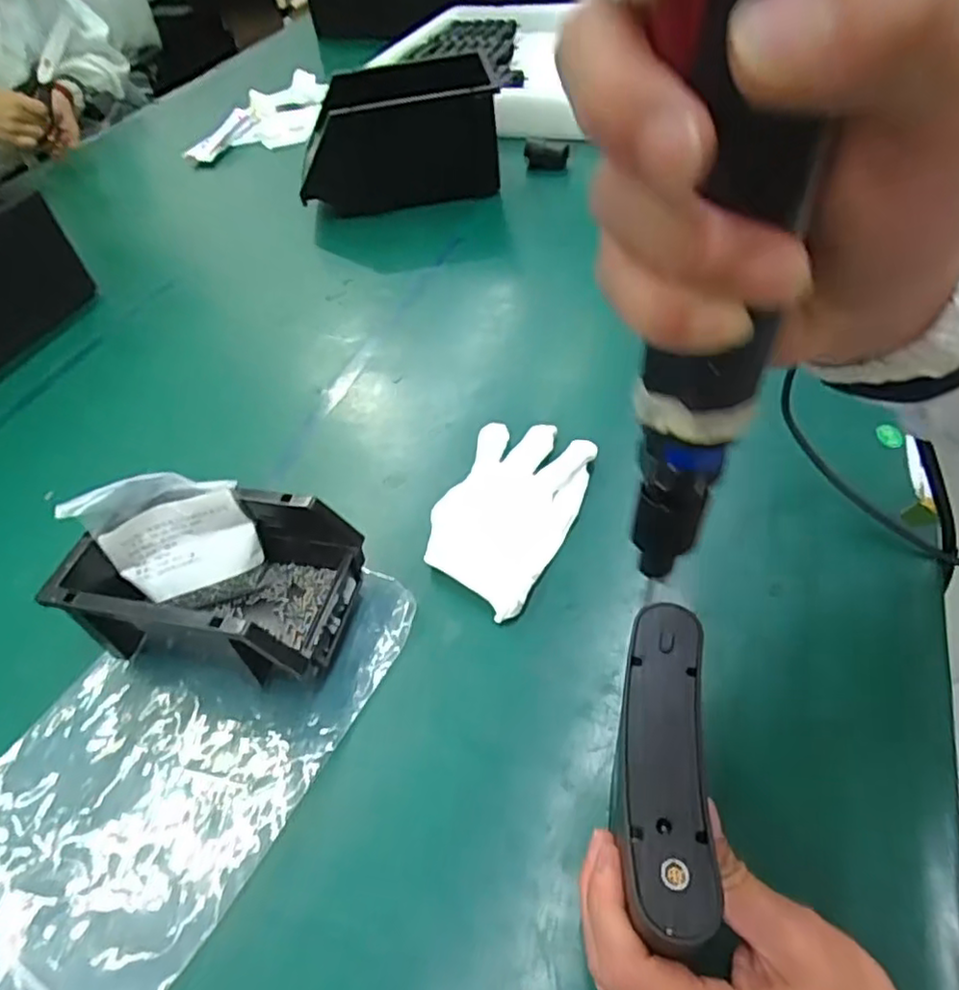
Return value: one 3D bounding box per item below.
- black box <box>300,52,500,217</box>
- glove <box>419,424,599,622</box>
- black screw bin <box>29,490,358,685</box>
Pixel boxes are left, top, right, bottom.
[{"bbox_3d":[-0.105,-0.468,0.862,0.254,0.154,0.167,-4,47,3],"label":"black box"},{"bbox_3d":[0.021,0.008,0.476,0.090,0.018,0.160,13,50,19],"label":"glove"},{"bbox_3d":[-0.168,0.056,0.419,0.165,0.075,0.096,6,48,13],"label":"black screw bin"}]

